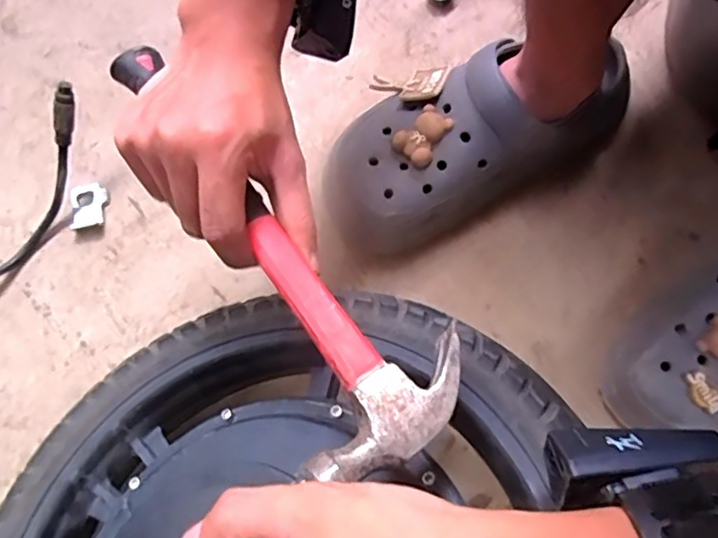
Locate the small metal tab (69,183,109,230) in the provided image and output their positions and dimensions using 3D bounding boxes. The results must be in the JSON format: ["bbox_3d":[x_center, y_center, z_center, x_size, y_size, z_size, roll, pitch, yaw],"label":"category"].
[{"bbox_3d":[-0.224,-0.053,0.516,0.031,0.005,0.040,-13,73,-2],"label":"small metal tab"}]

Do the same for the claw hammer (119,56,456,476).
[{"bbox_3d":[-0.052,-0.025,0.319,0.085,0.025,0.273,-35,71,-9],"label":"claw hammer"}]

